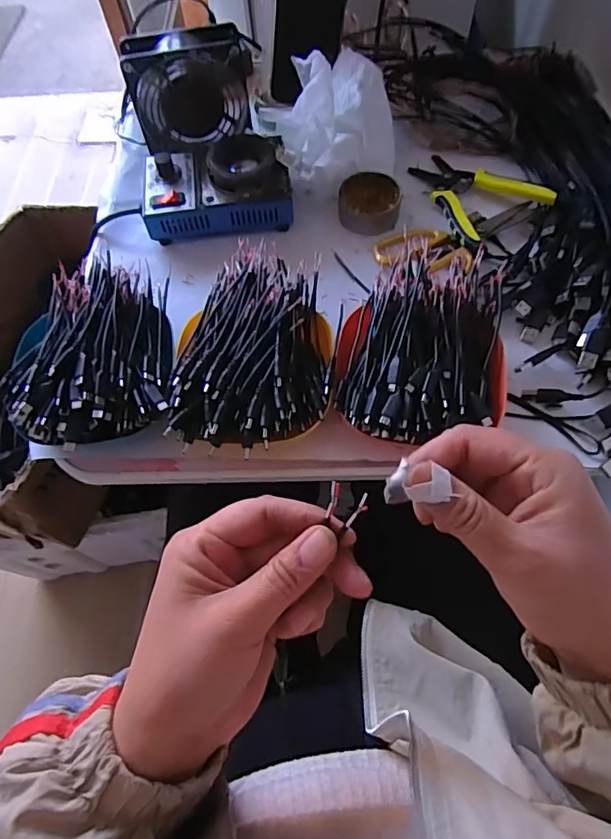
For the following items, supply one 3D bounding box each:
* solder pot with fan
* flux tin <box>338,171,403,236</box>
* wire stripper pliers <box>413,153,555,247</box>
[{"bbox_3d":[-0.103,-0.301,0.530,0.148,0.099,0.199,-10,64,-2],"label":"solder pot with fan"},{"bbox_3d":[0.068,-0.229,0.539,0.063,0.025,0.057,8,65,6],"label":"flux tin"},{"bbox_3d":[0.173,-0.244,0.535,0.108,0.019,0.142,-26,66,-9],"label":"wire stripper pliers"}]

